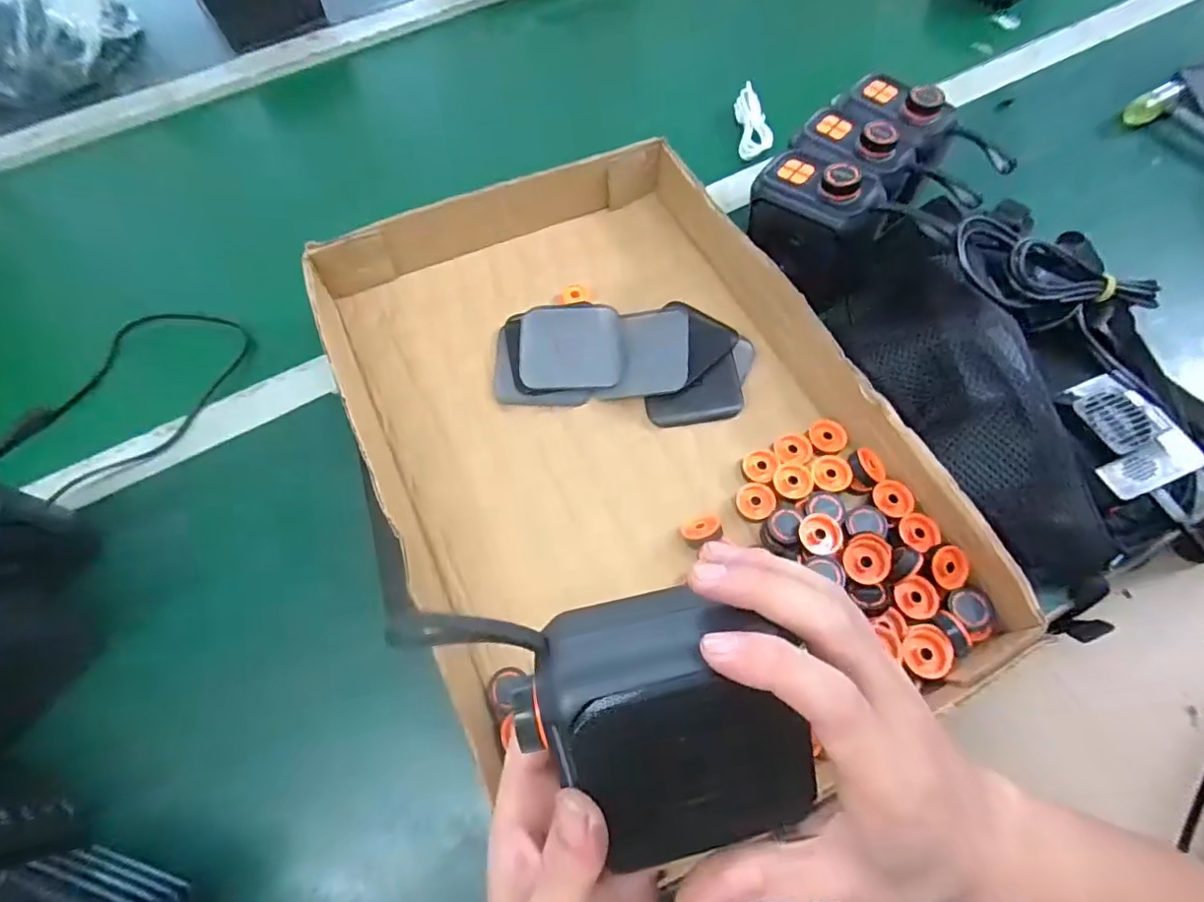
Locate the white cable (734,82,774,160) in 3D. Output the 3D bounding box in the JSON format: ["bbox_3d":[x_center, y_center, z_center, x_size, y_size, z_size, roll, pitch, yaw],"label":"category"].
[{"bbox_3d":[0.147,-0.321,0.571,0.027,0.022,0.086,-4,66,0],"label":"white cable"}]

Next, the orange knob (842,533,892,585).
[{"bbox_3d":[0.162,0.067,0.357,0.027,0.013,0.032,31,71,15],"label":"orange knob"}]

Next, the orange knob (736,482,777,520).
[{"bbox_3d":[0.105,0.034,0.398,0.024,0.011,0.024,-1,66,2],"label":"orange knob"}]

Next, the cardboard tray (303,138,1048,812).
[{"bbox_3d":[0.008,-0.017,0.413,0.327,0.061,0.457,-25,67,-9],"label":"cardboard tray"}]

